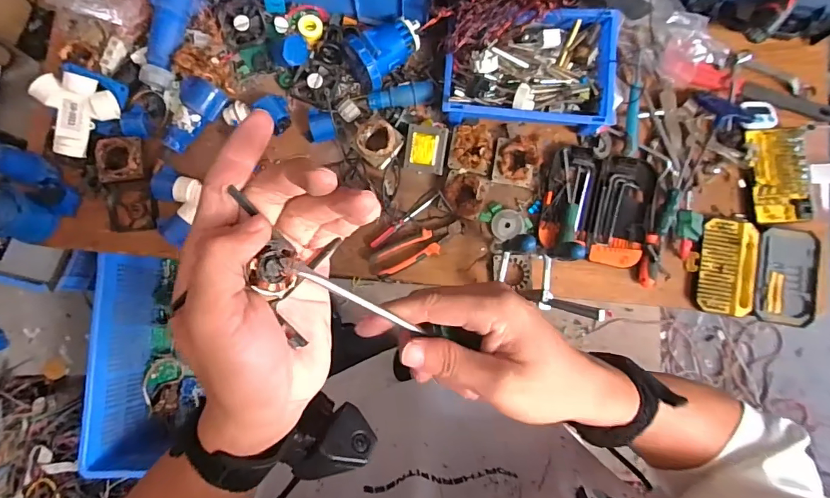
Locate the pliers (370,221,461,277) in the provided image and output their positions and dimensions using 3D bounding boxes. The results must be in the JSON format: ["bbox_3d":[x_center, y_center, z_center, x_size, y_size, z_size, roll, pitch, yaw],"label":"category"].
[{"bbox_3d":[0.008,-0.002,0.849,0.183,0.015,0.051,-22,84,-4],"label":"pliers"}]

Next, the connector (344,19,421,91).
[{"bbox_3d":[-0.048,-0.374,0.839,0.136,0.097,0.091,-36,85,-6],"label":"connector"}]

